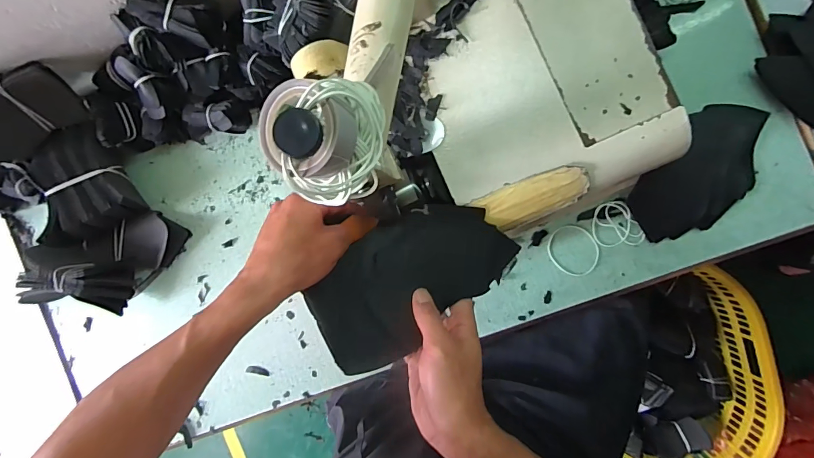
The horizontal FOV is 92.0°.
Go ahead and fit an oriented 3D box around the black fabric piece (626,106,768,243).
[{"bbox_3d":[0.363,-0.067,0.469,0.108,0.042,0.189,37,98,3],"label":"black fabric piece"}]

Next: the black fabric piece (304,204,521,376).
[{"bbox_3d":[0.002,0.044,0.373,0.192,0.014,0.108,-37,83,-8],"label":"black fabric piece"}]

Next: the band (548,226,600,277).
[{"bbox_3d":[0.217,0.028,0.511,0.067,0.004,0.057,43,98,2],"label":"band"}]

